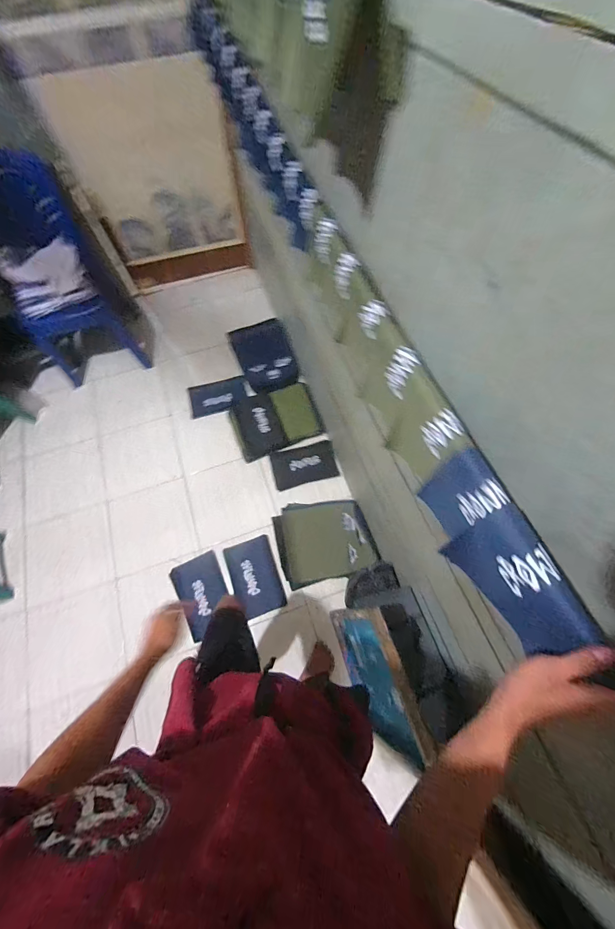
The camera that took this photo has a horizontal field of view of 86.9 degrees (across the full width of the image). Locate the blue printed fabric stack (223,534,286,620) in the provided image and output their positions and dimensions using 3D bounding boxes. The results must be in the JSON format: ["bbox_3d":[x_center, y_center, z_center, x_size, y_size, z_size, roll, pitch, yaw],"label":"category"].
[{"bbox_3d":[-0.245,0.518,1.509,0.213,0.029,0.336,-18,70,-5],"label":"blue printed fabric stack"}]

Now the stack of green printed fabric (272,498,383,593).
[{"bbox_3d":[0.082,0.354,1.560,0.442,0.035,0.375,-12,69,-3],"label":"stack of green printed fabric"}]

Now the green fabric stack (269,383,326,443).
[{"bbox_3d":[-0.053,-0.295,1.798,0.219,0.044,0.334,-20,70,-6],"label":"green fabric stack"}]

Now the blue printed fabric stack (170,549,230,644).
[{"bbox_3d":[-0.479,0.590,1.494,0.216,0.034,0.332,-27,71,-8],"label":"blue printed fabric stack"}]

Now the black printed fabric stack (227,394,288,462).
[{"bbox_3d":[-0.281,-0.229,1.775,0.246,0.068,0.376,-20,70,-6],"label":"black printed fabric stack"}]

